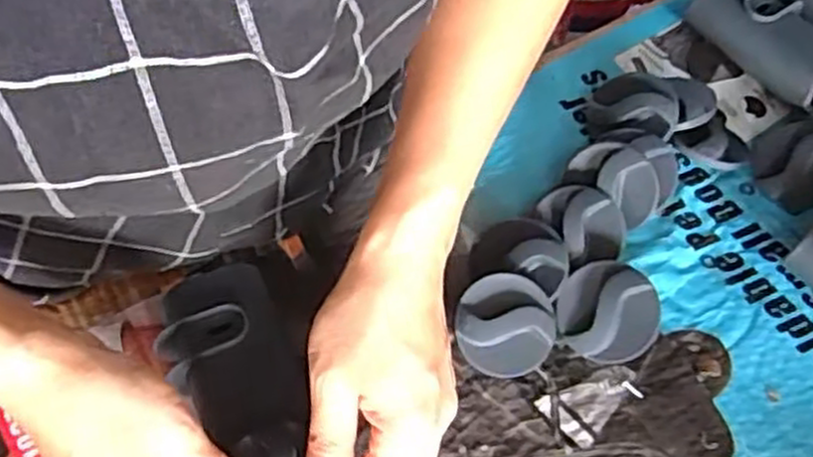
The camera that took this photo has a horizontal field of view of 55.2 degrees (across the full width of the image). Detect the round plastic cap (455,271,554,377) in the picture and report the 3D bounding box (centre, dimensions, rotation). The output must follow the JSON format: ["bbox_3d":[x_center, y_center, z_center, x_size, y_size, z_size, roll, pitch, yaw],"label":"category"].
[{"bbox_3d":[0.056,0.054,0.439,0.055,0.015,0.055,1,80,-8],"label":"round plastic cap"}]

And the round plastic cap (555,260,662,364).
[{"bbox_3d":[0.114,0.047,0.442,0.055,0.010,0.056,-1,81,9],"label":"round plastic cap"}]

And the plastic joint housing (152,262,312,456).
[{"bbox_3d":[-0.080,0.092,0.395,0.062,0.049,0.161,-19,52,-12],"label":"plastic joint housing"}]

